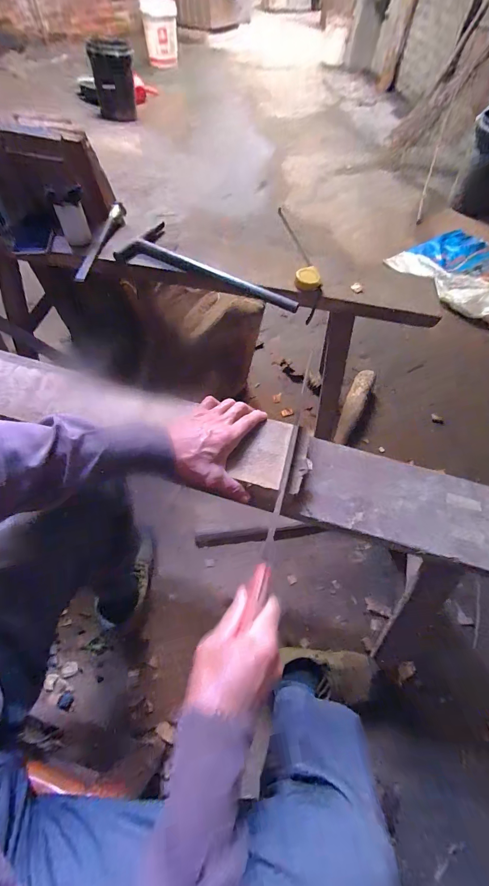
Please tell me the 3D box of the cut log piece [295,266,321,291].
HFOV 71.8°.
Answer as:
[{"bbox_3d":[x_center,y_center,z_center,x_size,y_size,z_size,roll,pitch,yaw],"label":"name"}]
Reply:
[{"bbox_3d":[0.139,-0.359,0.736,0.053,0.029,0.044,11,59,4],"label":"cut log piece"}]

